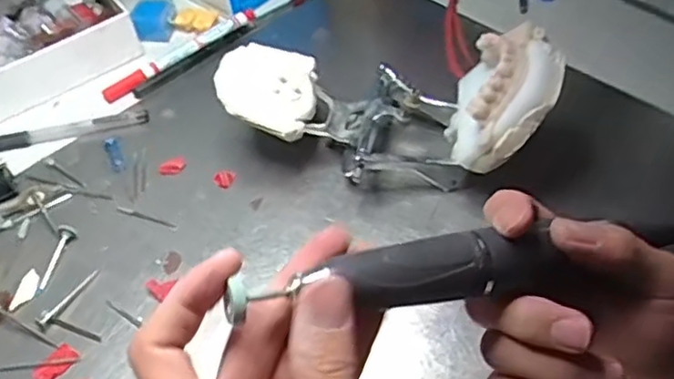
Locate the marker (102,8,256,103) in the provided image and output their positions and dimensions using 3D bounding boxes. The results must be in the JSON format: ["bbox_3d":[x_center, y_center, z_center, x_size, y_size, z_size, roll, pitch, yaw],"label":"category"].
[{"bbox_3d":[-0.119,-0.107,0.515,0.137,0.009,0.014,-37,56,-23],"label":"marker"}]

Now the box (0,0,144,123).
[{"bbox_3d":[-0.235,-0.124,0.514,0.123,0.032,0.136,-32,54,-19],"label":"box"}]

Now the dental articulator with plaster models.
[{"bbox_3d":[0.026,-0.048,0.394,0.188,0.081,0.079,12,53,15],"label":"dental articulator with plaster models"}]

